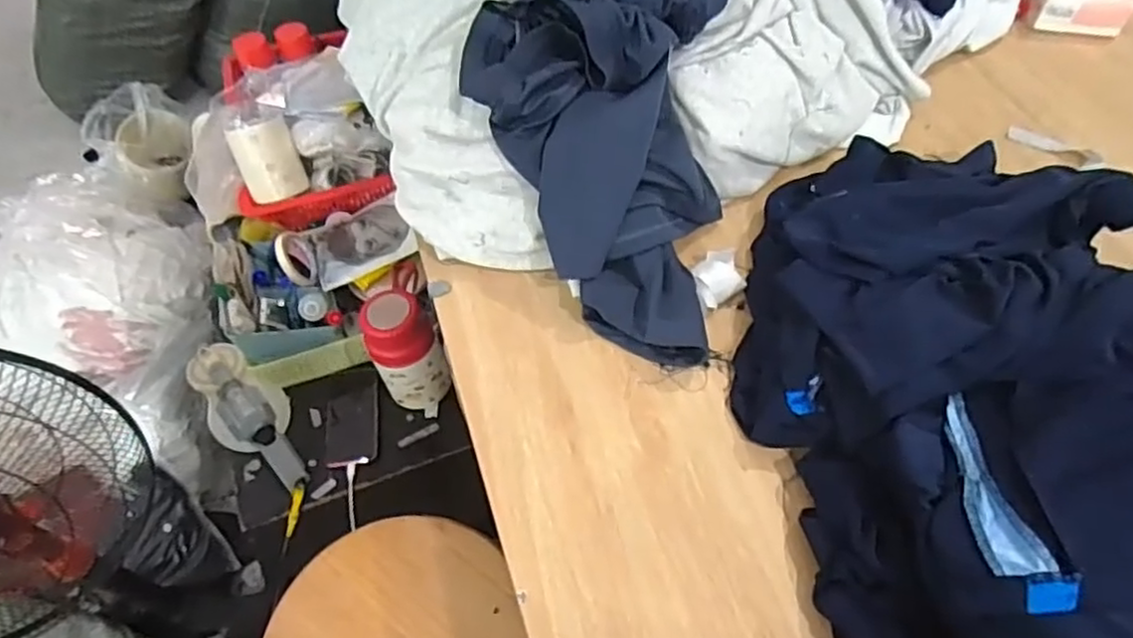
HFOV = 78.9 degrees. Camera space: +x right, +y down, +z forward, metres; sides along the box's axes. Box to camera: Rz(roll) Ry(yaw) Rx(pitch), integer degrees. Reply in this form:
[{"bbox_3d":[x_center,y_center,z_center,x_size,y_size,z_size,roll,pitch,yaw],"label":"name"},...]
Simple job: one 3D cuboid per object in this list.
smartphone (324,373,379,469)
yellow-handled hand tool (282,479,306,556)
[{"bbox_3d":[-0.328,0.158,1.057,0.076,0.014,0.140,-5,58,-5],"label":"smartphone"},{"bbox_3d":[-0.386,0.281,0.973,0.013,0.016,0.106,10,83,8],"label":"yellow-handled hand tool"}]

